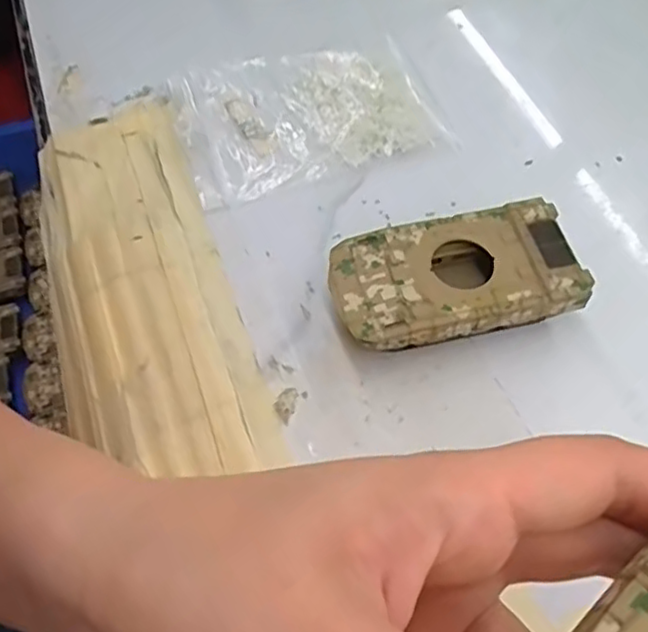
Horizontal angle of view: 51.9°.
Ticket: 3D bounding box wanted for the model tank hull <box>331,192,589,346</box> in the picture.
[{"bbox_3d":[0.052,-0.013,0.272,0.095,0.026,0.052,-10,59,-6],"label":"model tank hull"}]

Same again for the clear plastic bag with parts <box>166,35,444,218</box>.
[{"bbox_3d":[-0.012,-0.104,0.333,0.120,0.015,0.084,-18,60,-11],"label":"clear plastic bag with parts"}]

